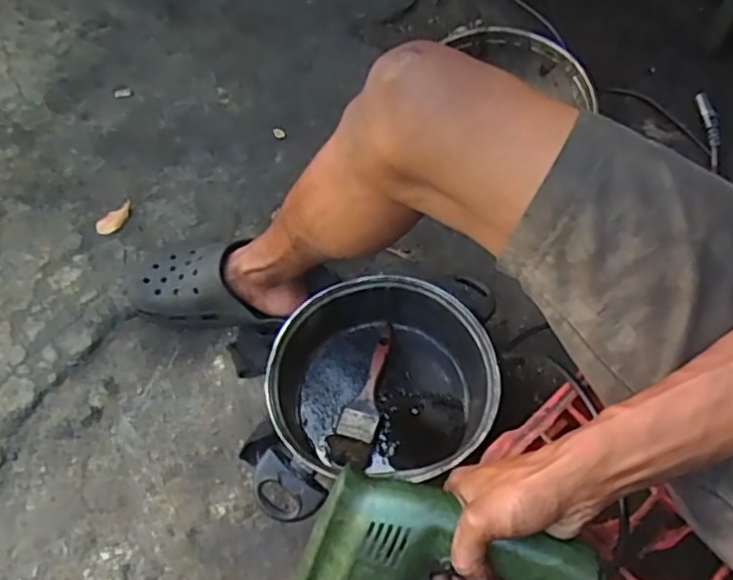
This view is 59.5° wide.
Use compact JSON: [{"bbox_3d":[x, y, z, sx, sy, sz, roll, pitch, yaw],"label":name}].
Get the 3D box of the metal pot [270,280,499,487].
[{"bbox_3d":[0.026,0.113,0.734,0.250,0.148,0.222,-39,65,-20],"label":"metal pot"}]

